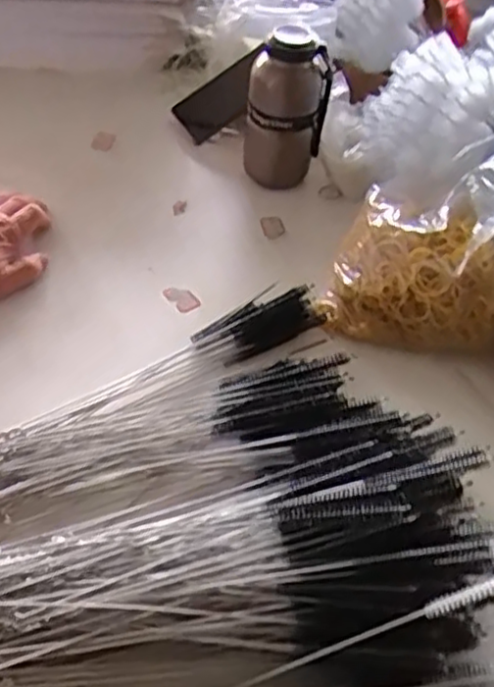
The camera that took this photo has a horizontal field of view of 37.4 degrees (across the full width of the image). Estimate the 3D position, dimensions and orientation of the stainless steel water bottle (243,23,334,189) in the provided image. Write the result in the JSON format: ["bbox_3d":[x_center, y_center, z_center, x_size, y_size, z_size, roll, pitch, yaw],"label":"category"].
[{"bbox_3d":[0.046,-0.269,0.848,0.092,0.160,0.078,9,47,2],"label":"stainless steel water bottle"}]

